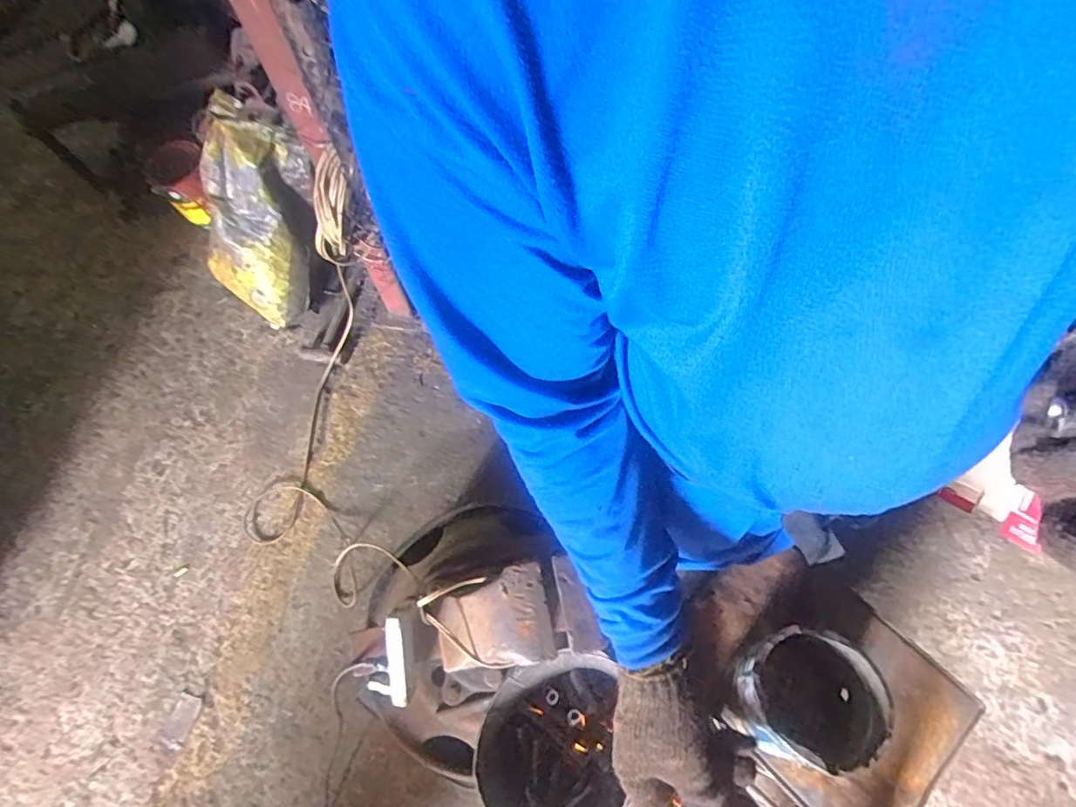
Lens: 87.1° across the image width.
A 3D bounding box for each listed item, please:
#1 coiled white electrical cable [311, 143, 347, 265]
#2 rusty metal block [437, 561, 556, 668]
[{"bbox_3d":[-0.399,-0.351,1.093,0.062,0.269,0.074,-27,68,-34],"label":"coiled white electrical cable"},{"bbox_3d":[-0.071,0.317,0.807,0.047,0.229,0.124,6,59,-44],"label":"rusty metal block"}]

